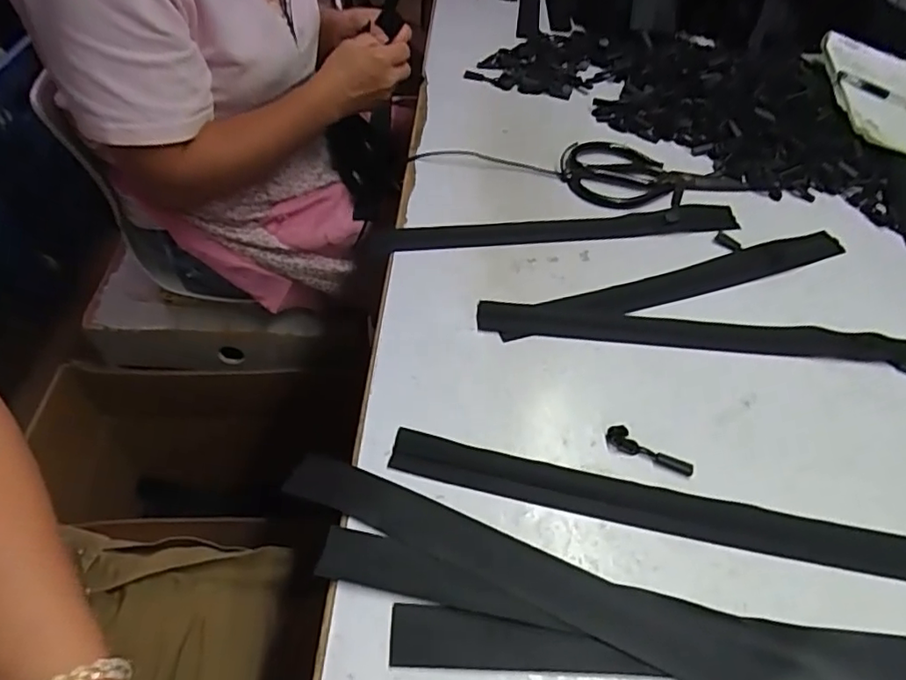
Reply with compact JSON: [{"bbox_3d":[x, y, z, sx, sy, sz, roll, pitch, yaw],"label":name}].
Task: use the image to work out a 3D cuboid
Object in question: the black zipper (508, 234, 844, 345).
[{"bbox_3d":[0.201,-0.050,0.509,0.351,0.008,0.033,-15,55,-15],"label":"black zipper"}]

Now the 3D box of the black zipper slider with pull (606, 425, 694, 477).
[{"bbox_3d":[0.130,0.074,0.390,0.058,0.012,0.011,24,51,16],"label":"black zipper slider with pull"}]

